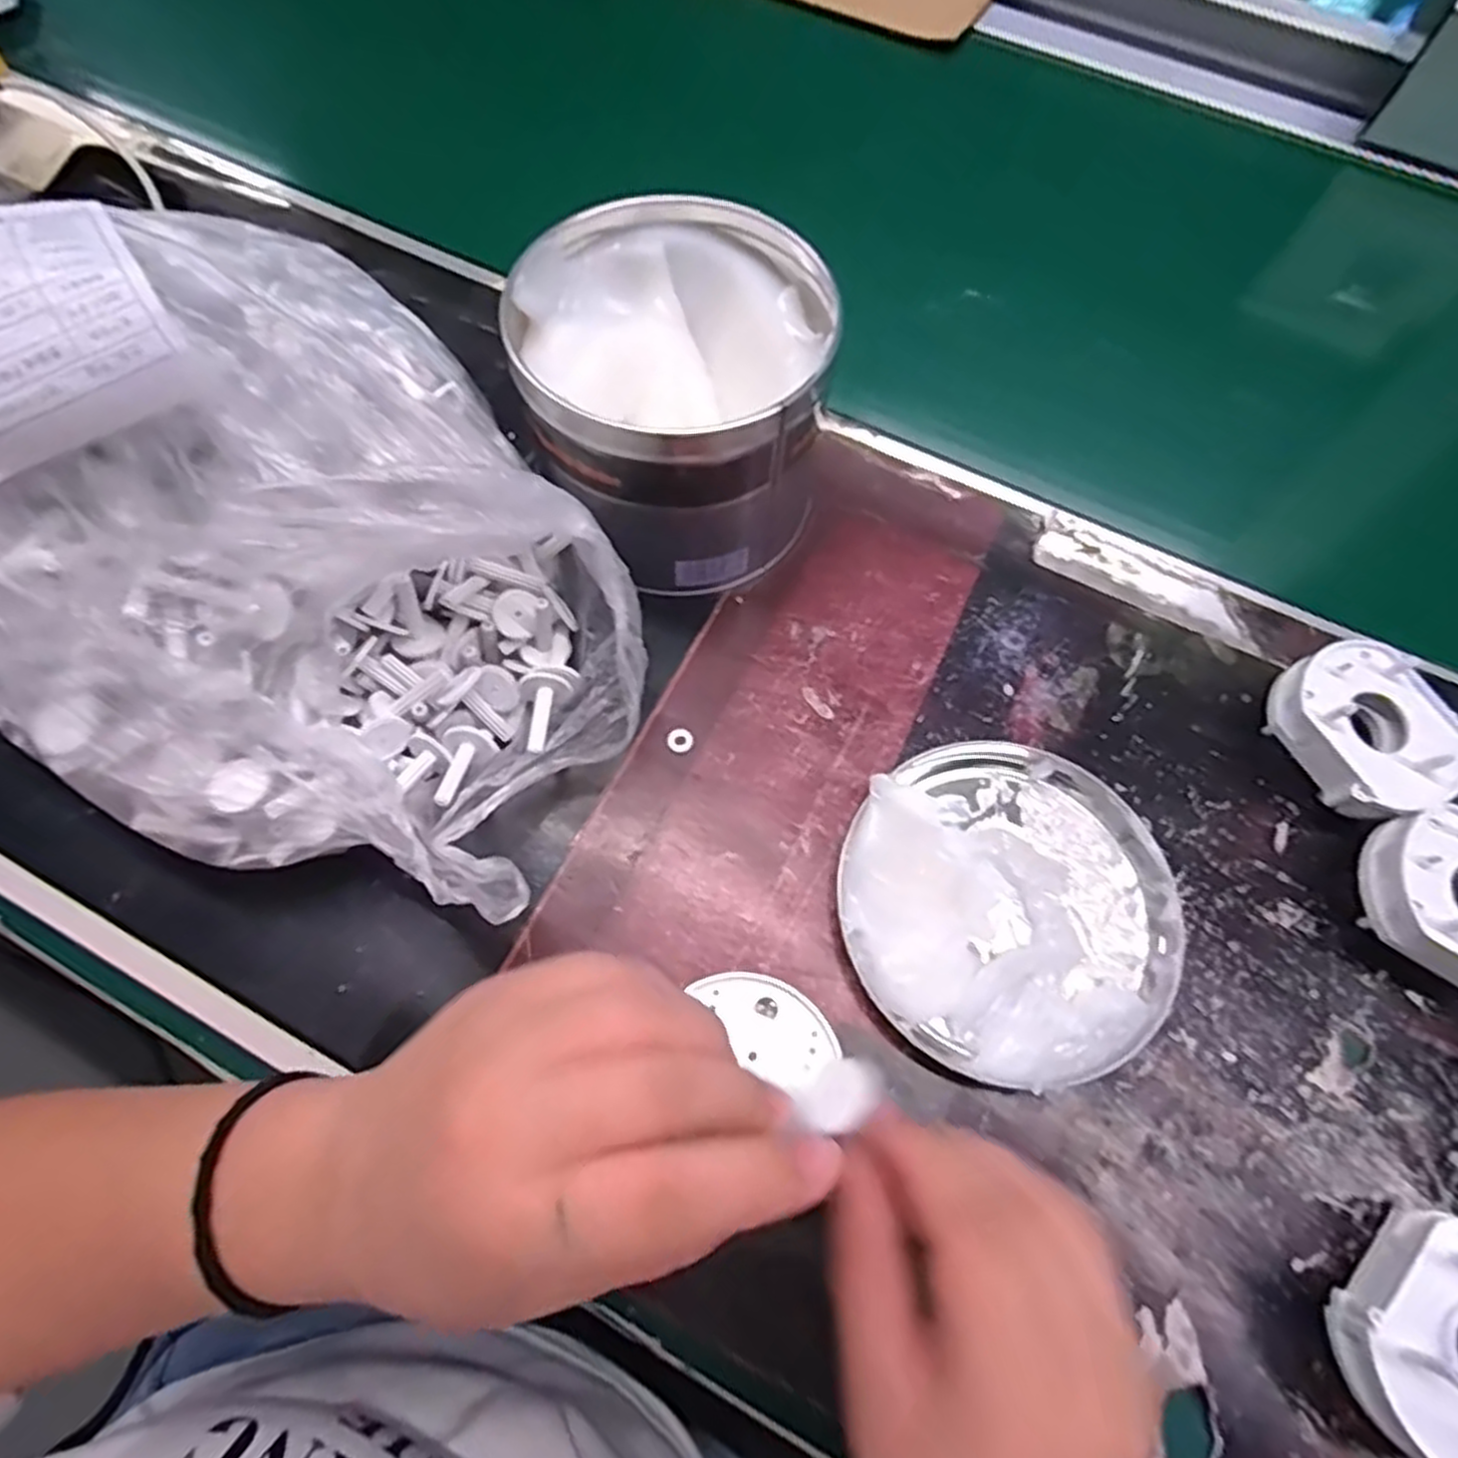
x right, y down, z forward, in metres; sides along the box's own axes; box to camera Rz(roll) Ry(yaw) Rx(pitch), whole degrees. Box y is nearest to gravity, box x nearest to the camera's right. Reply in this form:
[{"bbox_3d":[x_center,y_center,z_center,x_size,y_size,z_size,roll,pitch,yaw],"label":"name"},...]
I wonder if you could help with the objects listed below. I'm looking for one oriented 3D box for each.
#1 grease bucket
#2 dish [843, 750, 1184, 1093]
[{"bbox_3d":[-0.024,-0.140,0.341,0.126,0.101,0.129,1,67,-3],"label":"grease bucket"},{"bbox_3d":[0.108,0.064,0.300,0.125,0.026,0.126,1,67,-3],"label":"dish"}]

